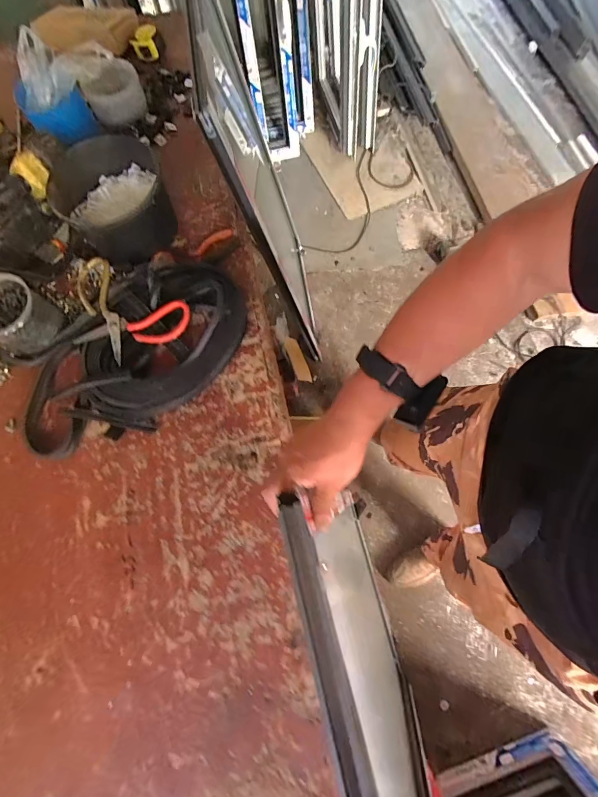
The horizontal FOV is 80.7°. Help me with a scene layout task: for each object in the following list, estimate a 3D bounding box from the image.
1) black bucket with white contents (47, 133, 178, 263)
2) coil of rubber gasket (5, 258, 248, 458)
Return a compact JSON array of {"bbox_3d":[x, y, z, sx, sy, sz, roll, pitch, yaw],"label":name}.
[{"bbox_3d":[-0.307,-0.334,0.593,0.177,0.131,0.135,-34,75,-8],"label":"black bucket with white contents"},{"bbox_3d":[-0.273,-0.080,0.568,0.398,0.070,0.247,-42,76,-10],"label":"coil of rubber gasket"}]

